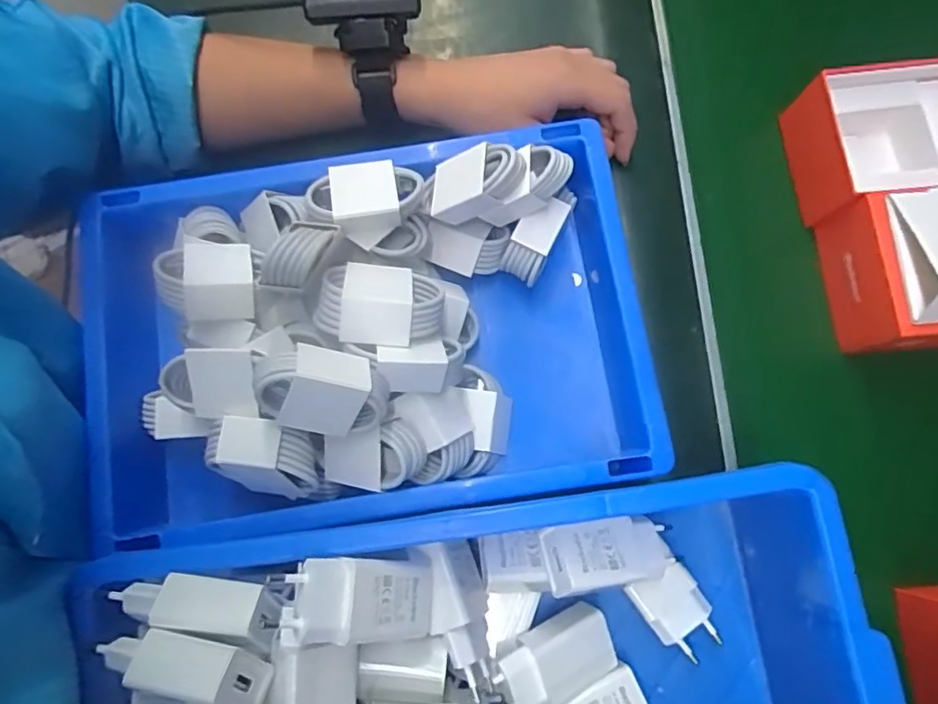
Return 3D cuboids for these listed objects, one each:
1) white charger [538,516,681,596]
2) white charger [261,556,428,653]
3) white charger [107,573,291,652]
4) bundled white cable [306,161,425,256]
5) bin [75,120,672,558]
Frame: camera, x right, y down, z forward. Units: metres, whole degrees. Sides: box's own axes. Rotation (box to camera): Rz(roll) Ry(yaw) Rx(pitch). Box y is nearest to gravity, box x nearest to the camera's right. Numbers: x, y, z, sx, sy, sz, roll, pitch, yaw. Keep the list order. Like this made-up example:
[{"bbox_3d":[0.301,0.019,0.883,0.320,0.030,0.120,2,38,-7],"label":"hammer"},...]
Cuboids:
[{"bbox_3d":[0.079,0.108,0.327,0.074,0.027,0.034,-1,79,-21],"label":"white charger"},{"bbox_3d":[-0.055,0.117,0.282,0.079,0.022,0.039,12,78,-29],"label":"white charger"},{"bbox_3d":[-0.124,0.114,0.275,0.076,0.019,0.025,15,79,2],"label":"white charger"},{"bbox_3d":[-0.057,-0.080,0.345,0.061,0.034,0.042,-5,58,2],"label":"bundled white cable"},{"bbox_3d":[-0.059,-0.015,0.344,0.309,0.100,0.197,-7,79,-3],"label":"bin"}]

